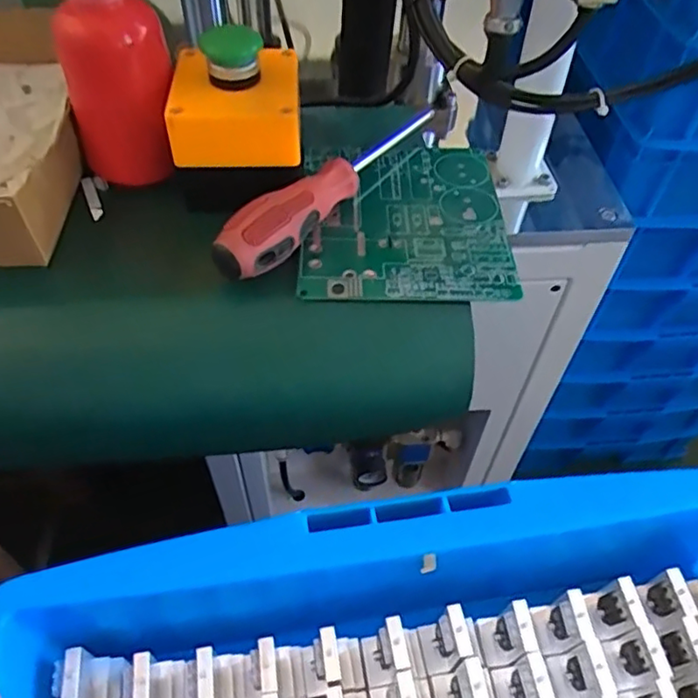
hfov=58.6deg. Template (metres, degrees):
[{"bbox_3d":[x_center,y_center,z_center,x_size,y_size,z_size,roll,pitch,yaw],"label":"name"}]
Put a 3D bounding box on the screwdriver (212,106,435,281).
[{"bbox_3d":[-0.005,-0.105,0.372,0.025,0.029,0.197,30,57,19],"label":"screwdriver"}]

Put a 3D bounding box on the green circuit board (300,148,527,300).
[{"bbox_3d":[0.033,-0.079,0.378,0.119,0.011,0.137,0,52,-2],"label":"green circuit board"}]

